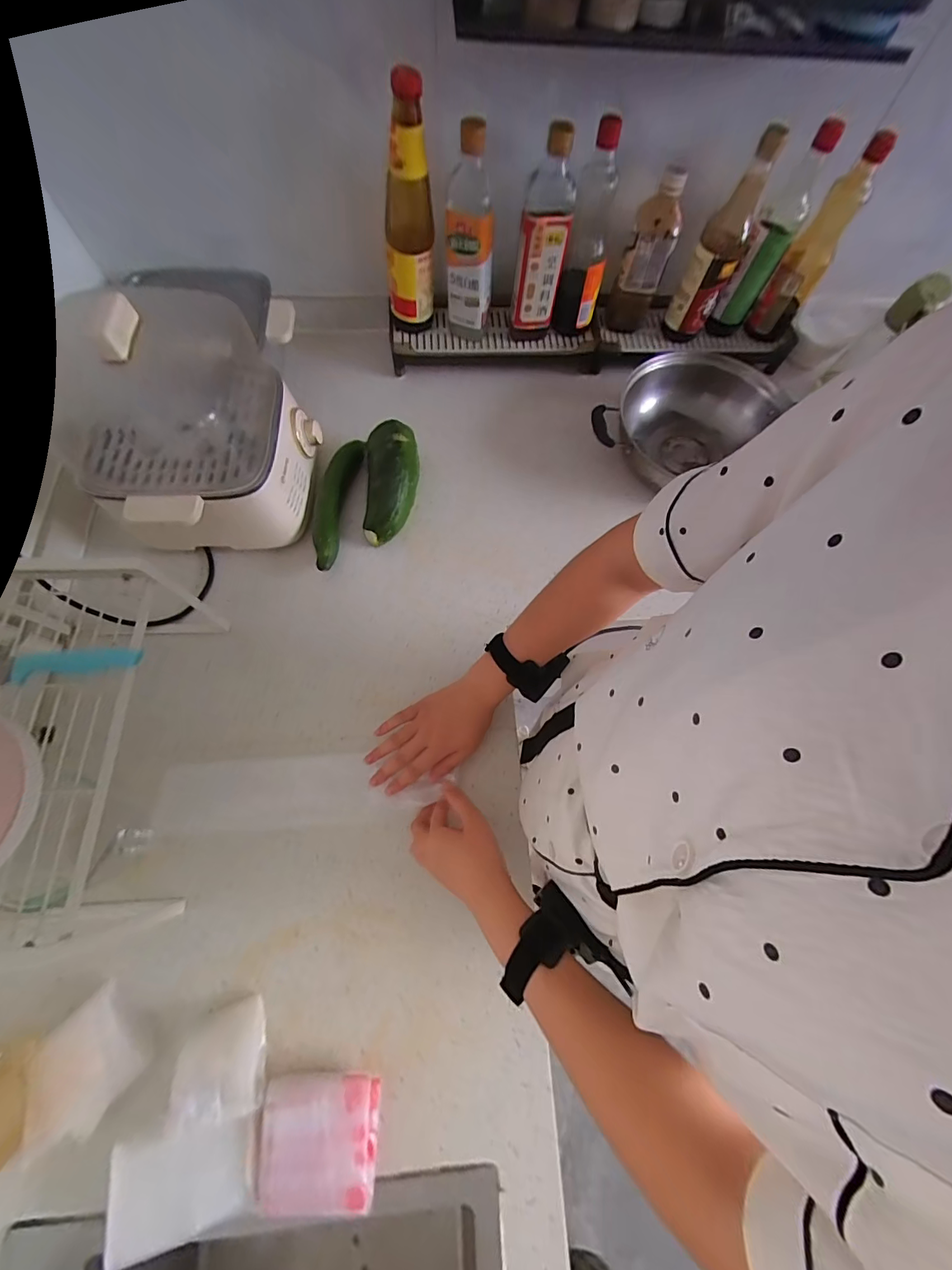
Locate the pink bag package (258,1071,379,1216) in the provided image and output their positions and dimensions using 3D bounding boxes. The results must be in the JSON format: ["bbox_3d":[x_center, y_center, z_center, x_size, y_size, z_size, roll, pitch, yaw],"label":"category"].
[{"bbox_3d":[-0.142,0.458,0.392,0.099,0.028,0.094,1,70,-2],"label":"pink bag package"}]

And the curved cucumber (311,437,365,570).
[{"bbox_3d":[-0.200,-0.192,0.617,0.040,0.046,0.215,8,70,0],"label":"curved cucumber"}]

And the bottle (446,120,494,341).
[{"bbox_3d":[-0.009,-0.544,0.600,0.063,0.224,0.061,1,70,-3],"label":"bottle"}]

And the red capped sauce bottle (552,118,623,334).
[{"bbox_3d":[0.159,-0.547,0.610,0.058,0.238,0.053,17,70,3],"label":"red capped sauce bottle"}]

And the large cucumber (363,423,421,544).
[{"bbox_3d":[-0.120,-0.217,0.619,0.074,0.072,0.162,-2,70,-3],"label":"large cucumber"}]

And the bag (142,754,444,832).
[{"bbox_3d":[-0.206,0.178,0.496,0.307,0.011,0.077,-2,70,-2],"label":"bag"}]

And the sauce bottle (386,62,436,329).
[{"bbox_3d":[-0.094,-0.559,0.584,0.067,0.251,0.069,-7,71,-6],"label":"sauce bottle"}]

